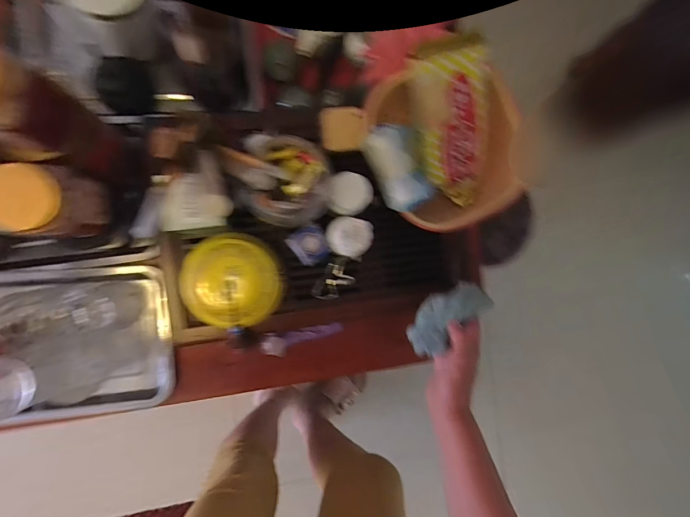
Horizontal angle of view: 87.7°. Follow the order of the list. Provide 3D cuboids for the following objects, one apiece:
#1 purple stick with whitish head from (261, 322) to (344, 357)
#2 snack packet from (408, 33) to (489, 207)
[{"bbox_3d":[-0.066,0.131,0.573,0.128,0.020,0.040,-6,92,-9],"label":"purple stick with whitish head"},{"bbox_3d":[0.138,-0.169,0.469,0.088,0.042,0.207,-20,120,-9],"label":"snack packet"}]

